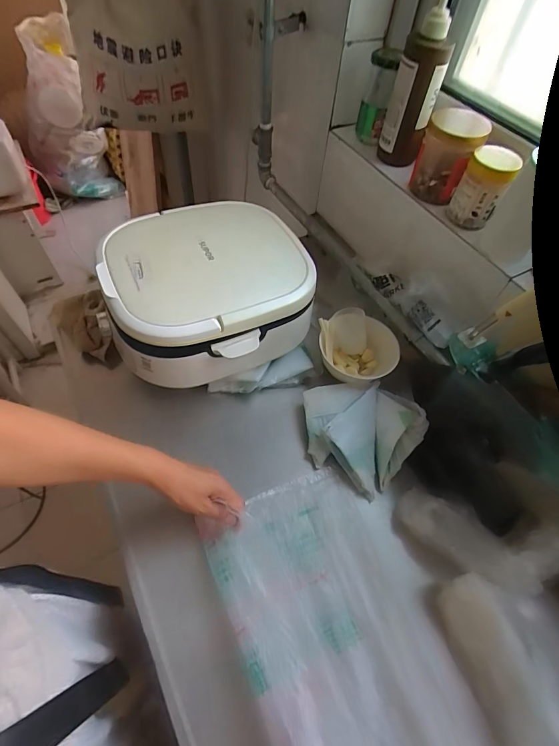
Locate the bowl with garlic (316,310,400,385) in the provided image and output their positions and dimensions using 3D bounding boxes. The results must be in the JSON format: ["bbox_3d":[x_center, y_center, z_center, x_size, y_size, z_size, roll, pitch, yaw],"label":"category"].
[{"bbox_3d":[0.138,-0.038,0.648,0.137,0.066,0.128,2,57,-3],"label":"bowl with garlic"}]

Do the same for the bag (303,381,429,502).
[{"bbox_3d":[0.121,0.080,0.587,0.174,0.066,0.158,39,62,19],"label":"bag"}]

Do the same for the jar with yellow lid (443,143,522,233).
[{"bbox_3d":[0.289,-0.263,0.537,0.062,0.086,0.068,2,57,-3],"label":"jar with yellow lid"}]

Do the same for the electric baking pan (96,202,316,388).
[{"bbox_3d":[-0.117,-0.136,0.615,0.305,0.123,0.286,-23,62,-18],"label":"electric baking pan"}]

